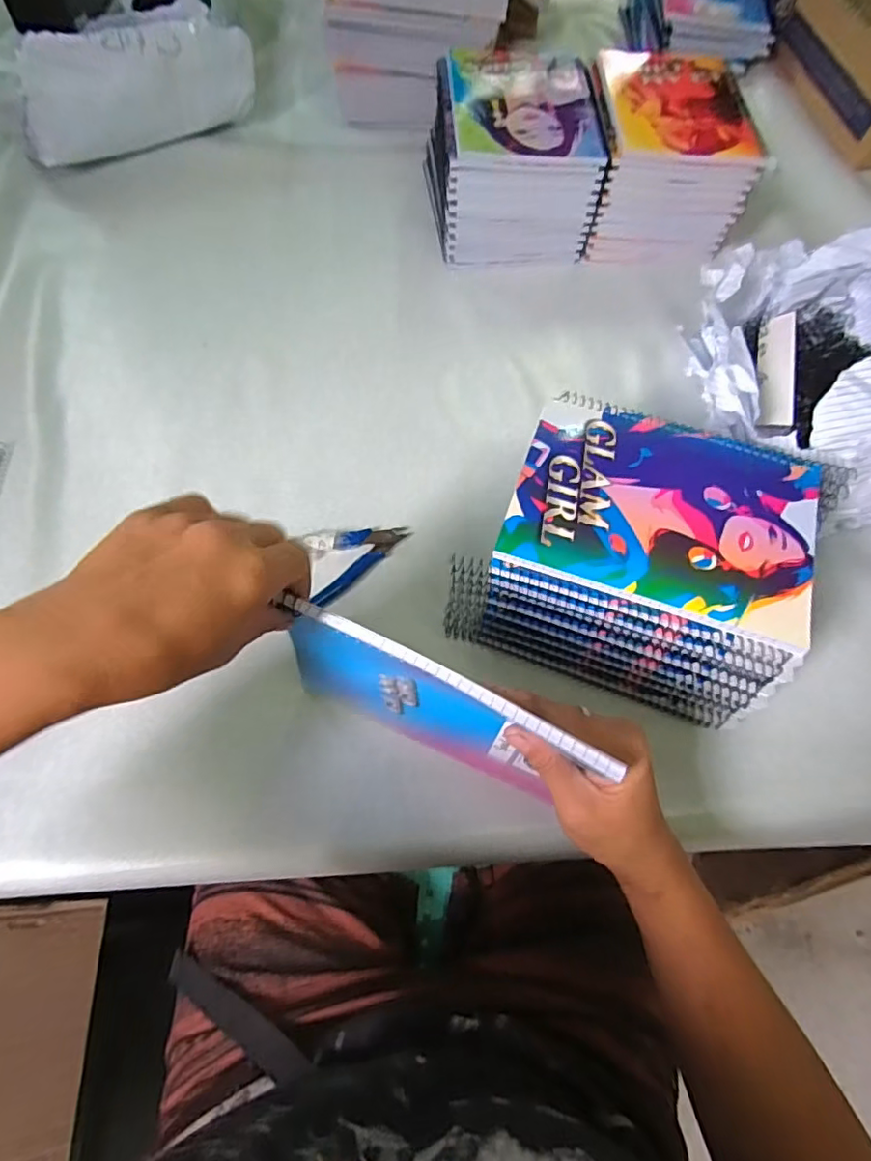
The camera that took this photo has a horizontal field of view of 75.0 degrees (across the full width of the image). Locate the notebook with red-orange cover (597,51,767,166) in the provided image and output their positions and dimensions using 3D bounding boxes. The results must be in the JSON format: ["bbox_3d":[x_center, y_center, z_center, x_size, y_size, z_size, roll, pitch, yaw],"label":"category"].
[{"bbox_3d":[0.257,-0.516,0.609,0.151,0.010,0.215,1,66,-1],"label":"notebook with red-orange cover"}]

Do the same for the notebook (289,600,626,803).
[{"bbox_3d":[-0.004,0.078,0.341,0.184,0.132,0.016,24,66,9],"label":"notebook"}]

